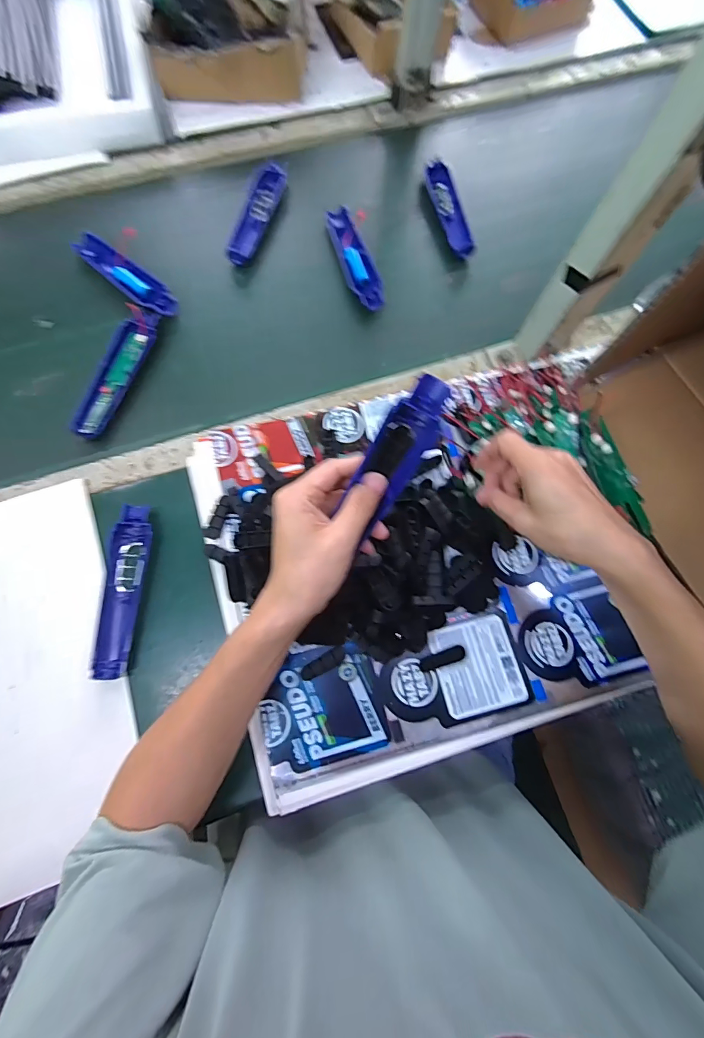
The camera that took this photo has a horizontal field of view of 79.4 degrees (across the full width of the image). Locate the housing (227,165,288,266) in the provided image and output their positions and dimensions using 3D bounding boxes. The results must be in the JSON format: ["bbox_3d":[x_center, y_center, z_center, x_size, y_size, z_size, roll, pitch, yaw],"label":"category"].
[{"bbox_3d":[-0.129,-0.413,0.576,0.038,0.032,0.165,14,74,1],"label":"housing"}]

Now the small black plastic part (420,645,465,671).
[{"bbox_3d":[0.090,0.139,0.421,0.045,0.005,0.013,-24,79,6],"label":"small black plastic part"}]

